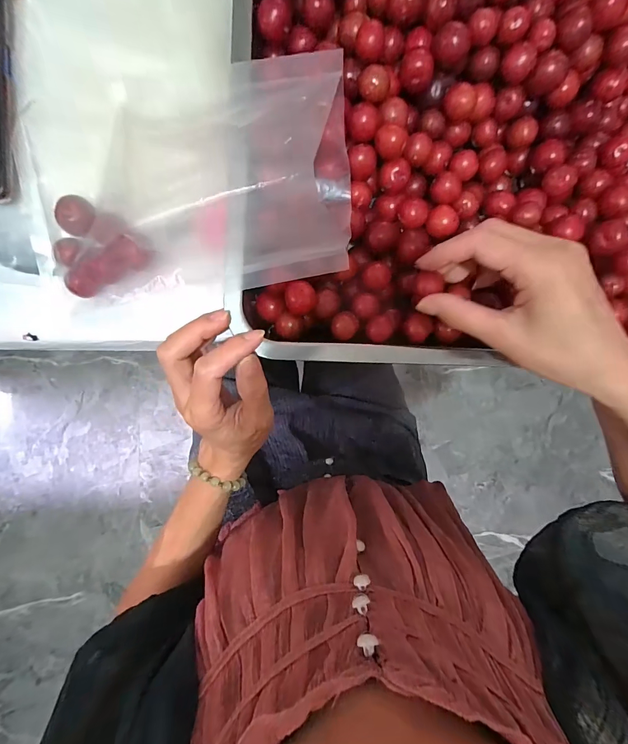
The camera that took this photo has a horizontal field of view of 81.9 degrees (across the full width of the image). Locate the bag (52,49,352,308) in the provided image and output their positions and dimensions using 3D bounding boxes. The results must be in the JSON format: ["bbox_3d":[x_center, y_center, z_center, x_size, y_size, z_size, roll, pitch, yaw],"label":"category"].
[{"bbox_3d":[-0.078,-0.127,0.253,0.203,0.057,0.137,-10,93,-8],"label":"bag"}]

